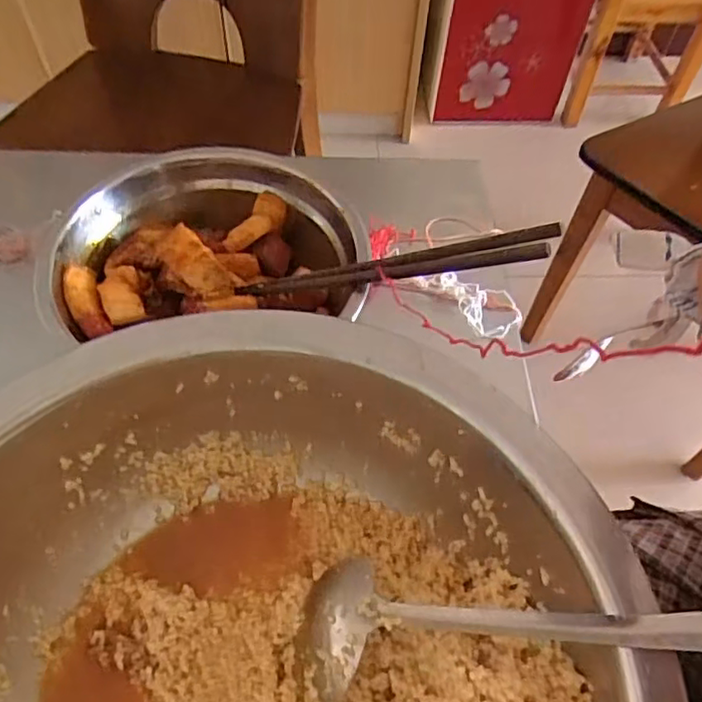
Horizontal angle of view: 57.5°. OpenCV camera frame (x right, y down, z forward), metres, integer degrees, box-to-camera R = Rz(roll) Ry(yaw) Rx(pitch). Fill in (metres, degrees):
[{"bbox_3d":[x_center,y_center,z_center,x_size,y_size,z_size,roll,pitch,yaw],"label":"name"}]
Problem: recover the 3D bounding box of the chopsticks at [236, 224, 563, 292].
[{"bbox_3d":[0.020,-0.049,0.377,0.195,0.011,0.018,-7,53,23],"label":"chopsticks"}]

